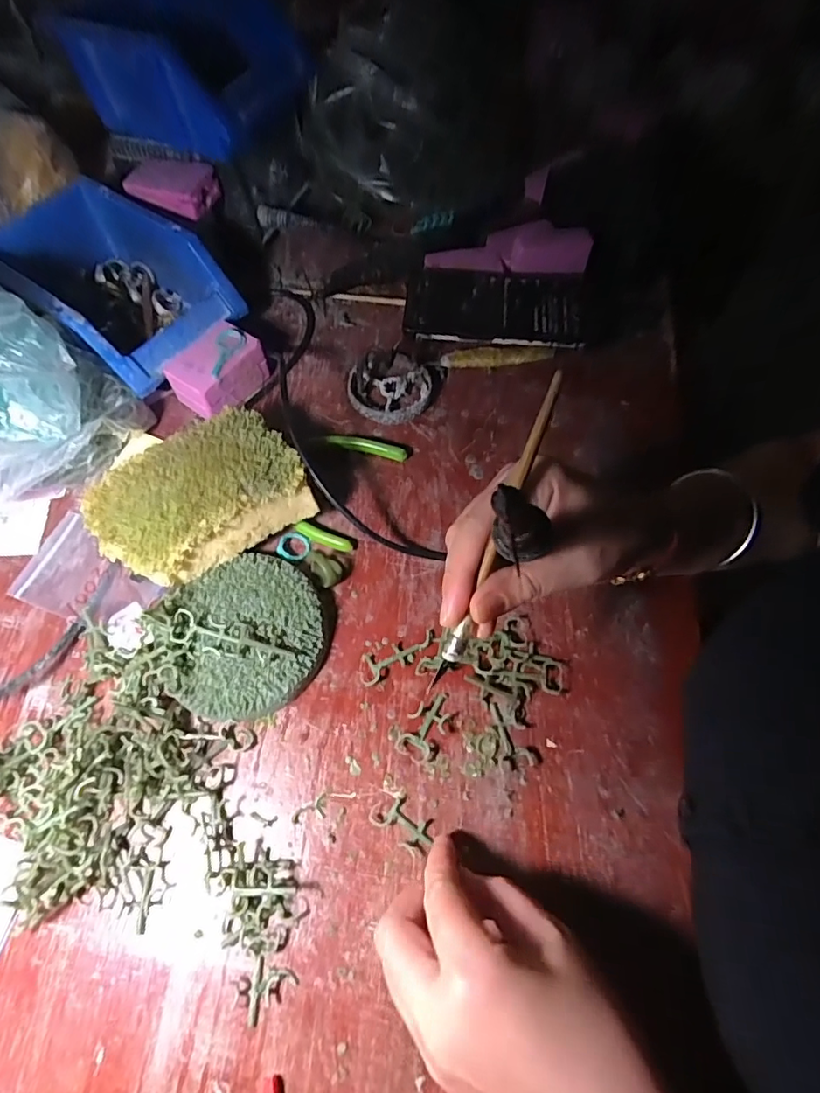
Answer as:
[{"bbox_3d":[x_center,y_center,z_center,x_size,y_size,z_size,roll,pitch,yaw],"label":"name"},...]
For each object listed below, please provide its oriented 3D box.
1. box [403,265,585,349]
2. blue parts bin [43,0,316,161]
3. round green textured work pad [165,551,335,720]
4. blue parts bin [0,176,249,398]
[{"bbox_3d":[0.074,-0.212,0.475,0.149,0.029,0.094,3,63,3],"label":"box"},{"bbox_3d":[-0.184,-0.410,0.458,0.164,0.080,0.135,25,66,11],"label":"blue parts bin"},{"bbox_3d":[-0.099,0.054,0.344,0.093,0.030,0.100,0,63,1],"label":"round green textured work pad"},{"bbox_3d":[-0.264,-0.224,0.456,0.227,0.079,0.122,33,68,17],"label":"blue parts bin"}]

